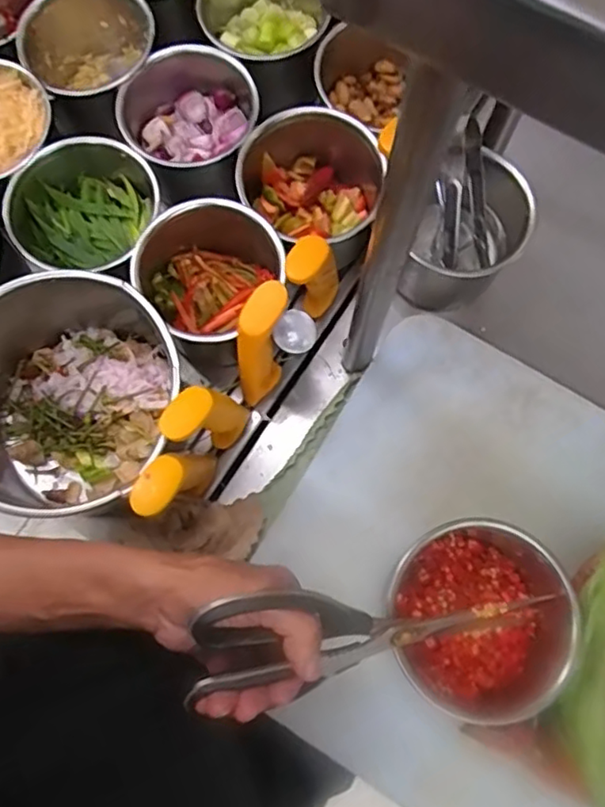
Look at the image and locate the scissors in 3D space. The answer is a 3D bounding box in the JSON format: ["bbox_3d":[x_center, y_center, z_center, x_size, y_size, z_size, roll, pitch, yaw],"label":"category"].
[{"bbox_3d":[0.054,0.143,0.388,0.244,0.055,0.053,6,74,-23],"label":"scissors"}]

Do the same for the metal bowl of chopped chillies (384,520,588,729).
[{"bbox_3d":[0.128,0.149,0.445,0.119,0.088,0.118,0,75,0],"label":"metal bowl of chopped chillies"}]

